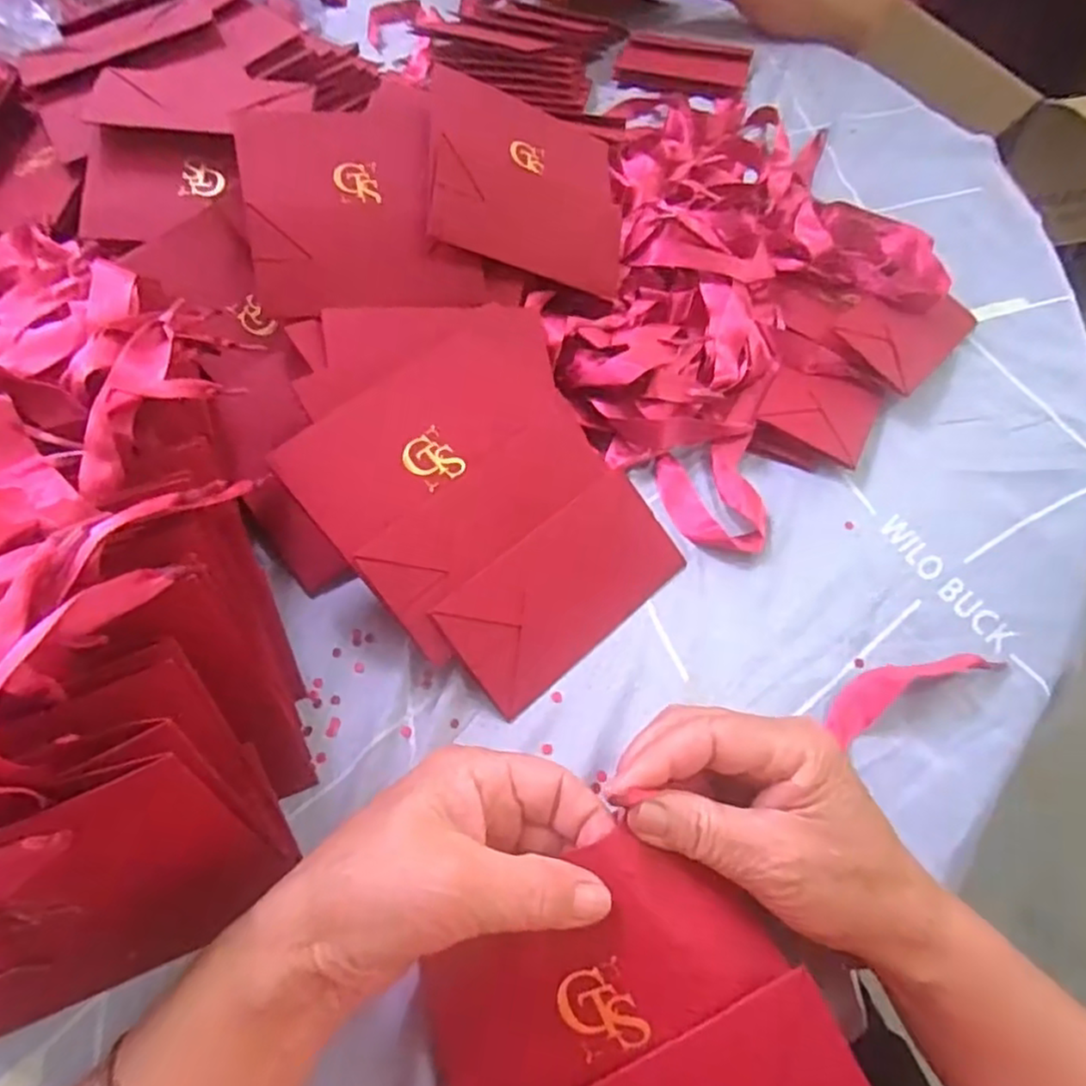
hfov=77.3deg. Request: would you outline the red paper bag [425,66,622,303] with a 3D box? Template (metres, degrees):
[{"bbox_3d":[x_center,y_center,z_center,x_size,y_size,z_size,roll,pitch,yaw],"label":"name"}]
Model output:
[{"bbox_3d":[-0.008,-0.249,0.465,0.138,0.013,0.141,10,70,-26],"label":"red paper bag"}]

